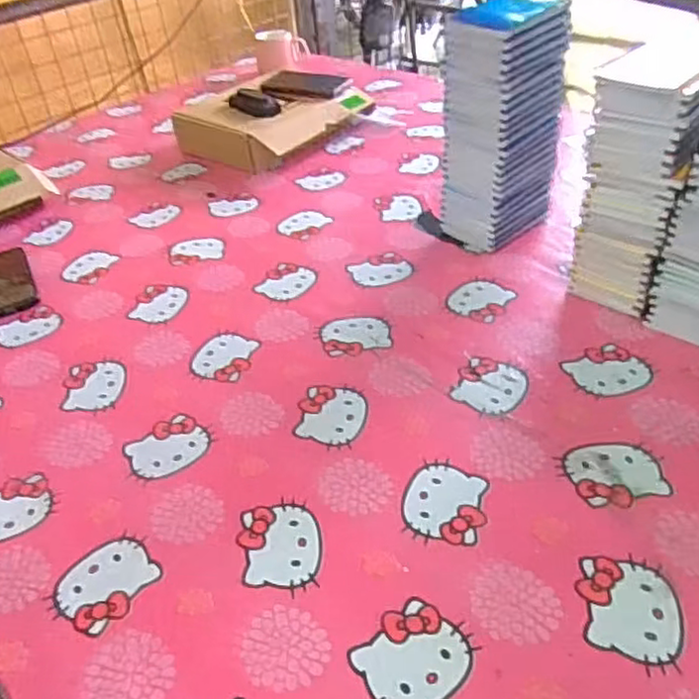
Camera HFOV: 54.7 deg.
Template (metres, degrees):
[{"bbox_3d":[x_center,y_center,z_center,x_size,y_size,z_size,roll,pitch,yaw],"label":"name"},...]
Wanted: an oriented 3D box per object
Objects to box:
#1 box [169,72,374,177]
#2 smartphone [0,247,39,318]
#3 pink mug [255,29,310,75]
[{"bbox_3d":[-0.139,-0.416,1.236,0.234,0.082,0.283,27,50,35],"label":"box"},{"bbox_3d":[-0.481,-0.095,0.938,0.075,0.009,0.178,-23,42,-19],"label":"smartphone"},{"bbox_3d":[-0.155,-0.698,1.573,0.129,0.082,0.077,-14,39,-8],"label":"pink mug"}]

